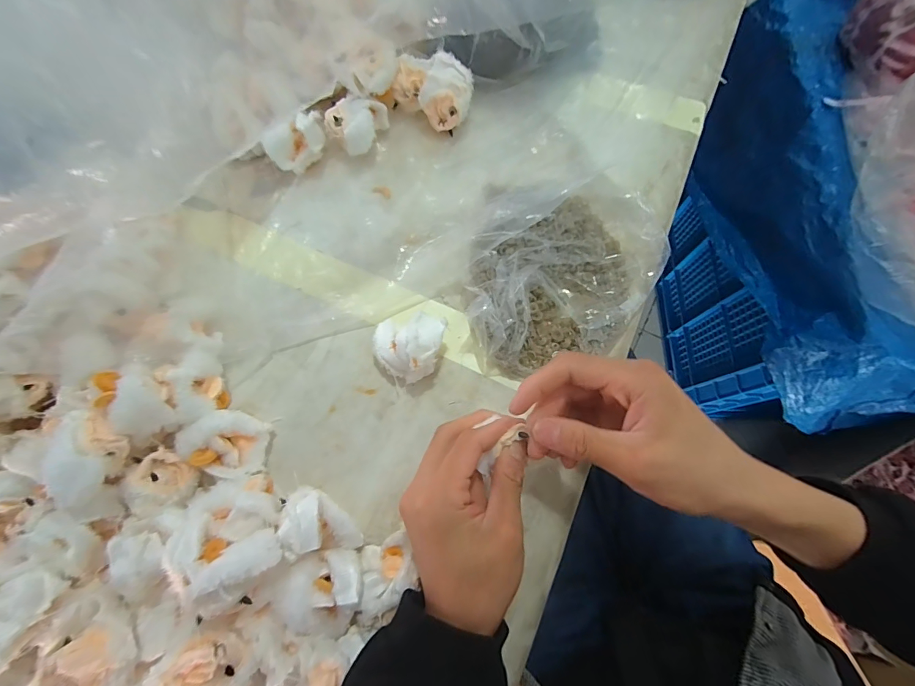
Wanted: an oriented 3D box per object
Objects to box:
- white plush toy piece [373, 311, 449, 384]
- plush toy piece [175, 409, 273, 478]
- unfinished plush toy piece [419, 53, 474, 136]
[{"bbox_3d":[-0.042,0.001,0.321,0.057,0.043,0.051,16,74,5],"label":"white plush toy piece"},{"bbox_3d":[-0.178,0.076,0.304,0.056,0.030,0.045,8,73,3],"label":"plush toy piece"},{"bbox_3d":[-0.010,-0.248,0.401,0.046,0.049,0.048,0,73,1],"label":"unfinished plush toy piece"}]

